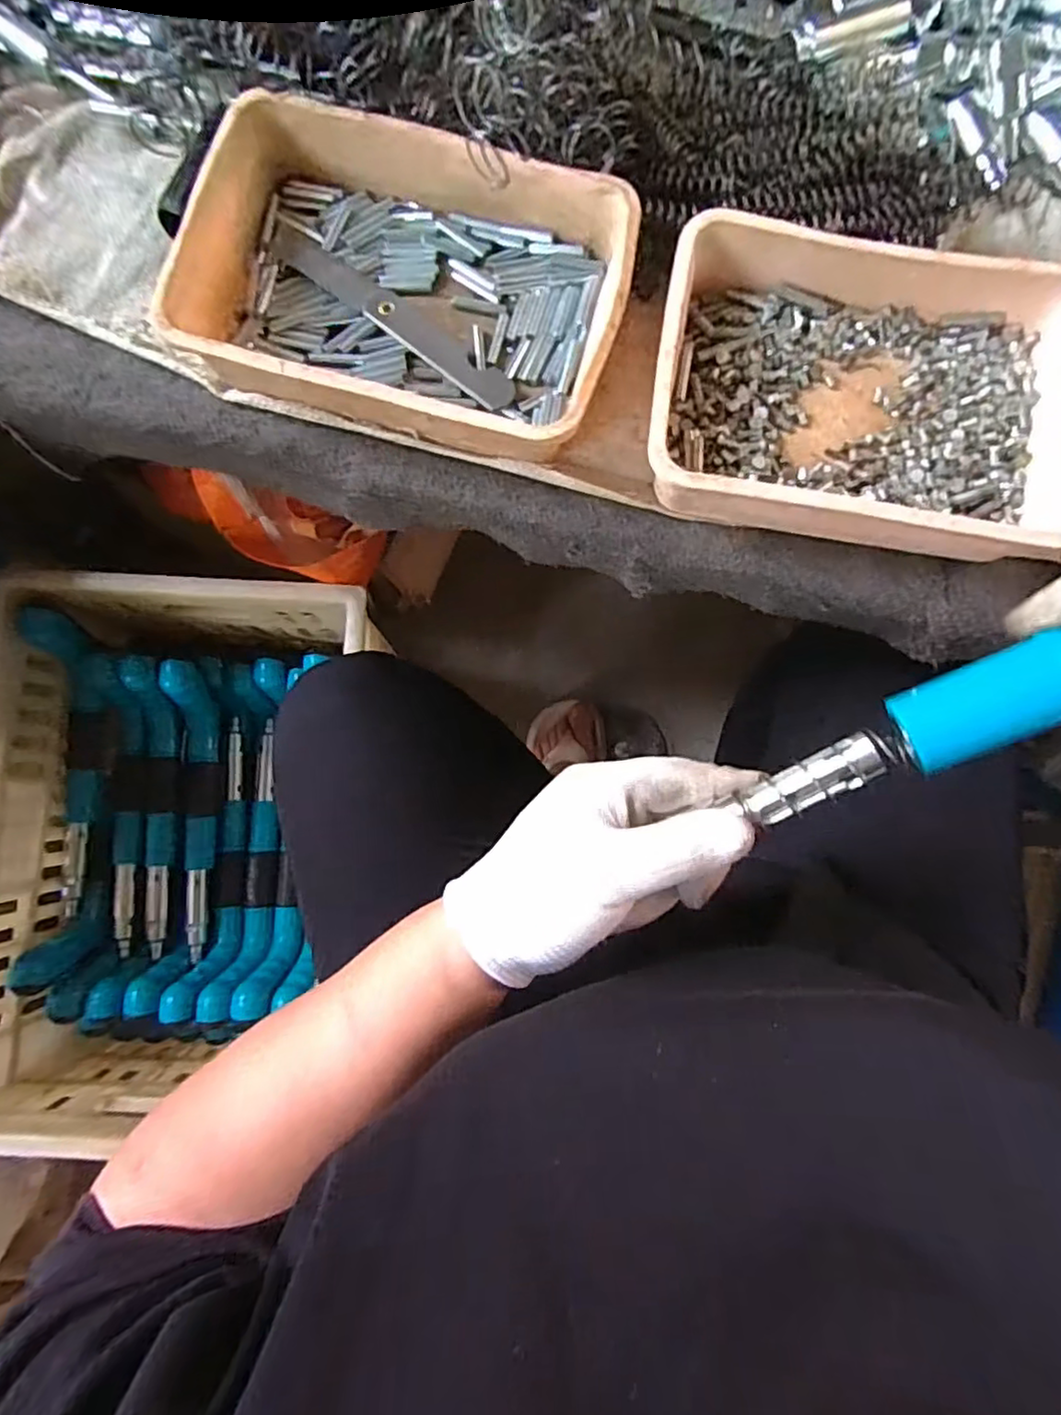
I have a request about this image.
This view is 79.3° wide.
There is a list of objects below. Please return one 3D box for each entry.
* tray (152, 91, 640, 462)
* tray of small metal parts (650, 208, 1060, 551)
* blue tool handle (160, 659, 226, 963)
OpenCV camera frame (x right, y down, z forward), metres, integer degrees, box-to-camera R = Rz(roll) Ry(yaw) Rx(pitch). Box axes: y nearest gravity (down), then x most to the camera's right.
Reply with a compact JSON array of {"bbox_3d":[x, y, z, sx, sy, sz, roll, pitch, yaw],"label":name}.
[{"bbox_3d":[-0.059,-0.205,0.309,0.204,0.045,0.140,15,84,1],"label":"tray"},{"bbox_3d":[0.159,-0.151,0.302,0.201,0.038,0.142,9,84,0],"label":"tray of small metal parts"},{"bbox_3d":[-0.368,0.107,0.688,0.035,0.073,0.307,0,84,-1],"label":"blue tool handle"}]

